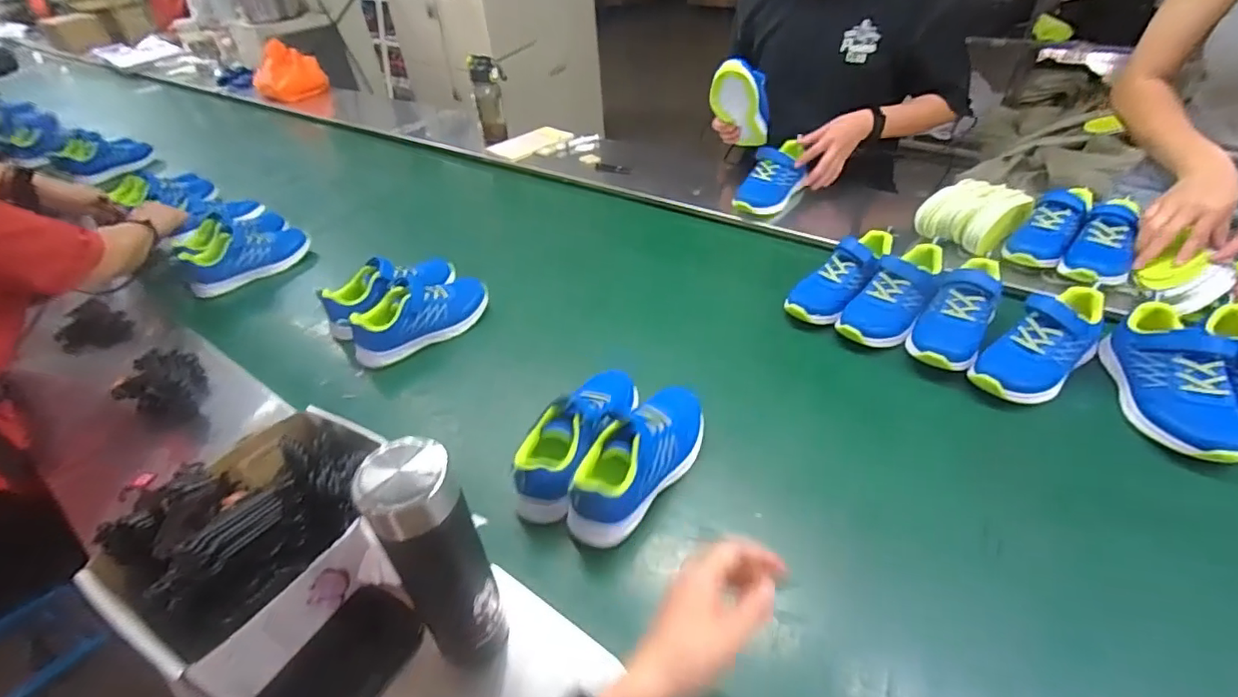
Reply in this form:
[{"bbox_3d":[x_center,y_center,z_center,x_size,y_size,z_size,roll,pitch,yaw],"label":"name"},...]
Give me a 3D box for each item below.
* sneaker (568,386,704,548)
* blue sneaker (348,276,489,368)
[{"bbox_3d":[0.024,0.122,0.624,0.080,0.092,0.209,21,46,30],"label":"sneaker"},{"bbox_3d":[-0.304,-0.053,0.856,0.215,0.097,0.076,-29,44,-25],"label":"blue sneaker"}]

